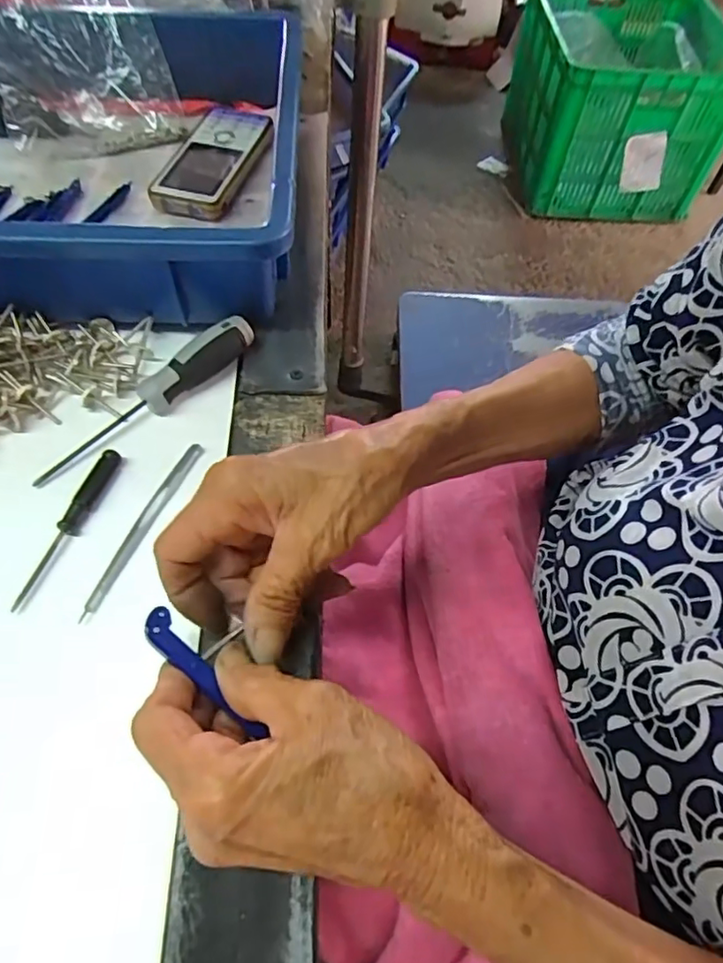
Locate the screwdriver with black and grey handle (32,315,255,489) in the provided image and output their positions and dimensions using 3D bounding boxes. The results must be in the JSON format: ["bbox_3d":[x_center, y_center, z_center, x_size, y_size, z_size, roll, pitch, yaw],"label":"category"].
[{"bbox_3d":[-0.122,-0.050,0.335,0.019,0.025,0.145,39,62,19],"label":"screwdriver with black and grey handle"}]

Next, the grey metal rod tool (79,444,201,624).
[{"bbox_3d":[-0.111,0.023,0.300,0.008,0.007,0.106,19,58,9],"label":"grey metal rod tool"}]

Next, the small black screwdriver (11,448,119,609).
[{"bbox_3d":[-0.148,0.022,0.297,0.011,0.008,0.091,14,57,5],"label":"small black screwdriver"}]

